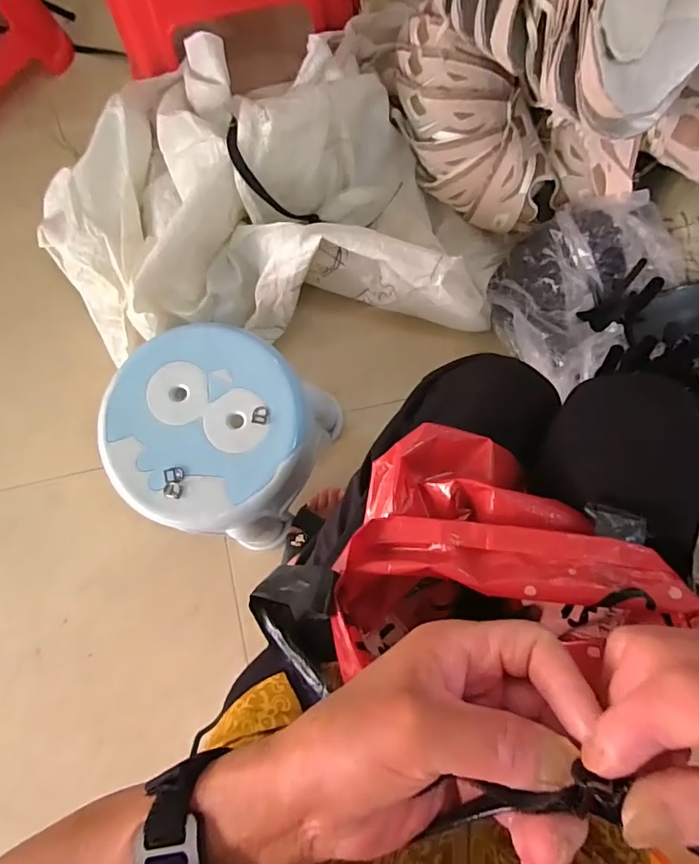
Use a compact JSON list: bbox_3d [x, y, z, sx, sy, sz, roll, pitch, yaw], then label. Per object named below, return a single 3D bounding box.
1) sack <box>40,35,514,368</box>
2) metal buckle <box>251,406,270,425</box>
[{"bbox_3d":[-0.121,-0.344,0.705,0.671,0.197,0.409,-3,80,1],"label":"sack"},{"bbox_3d":[-0.100,-0.019,0.557,0.019,0.004,0.021,10,80,3],"label":"metal buckle"}]

